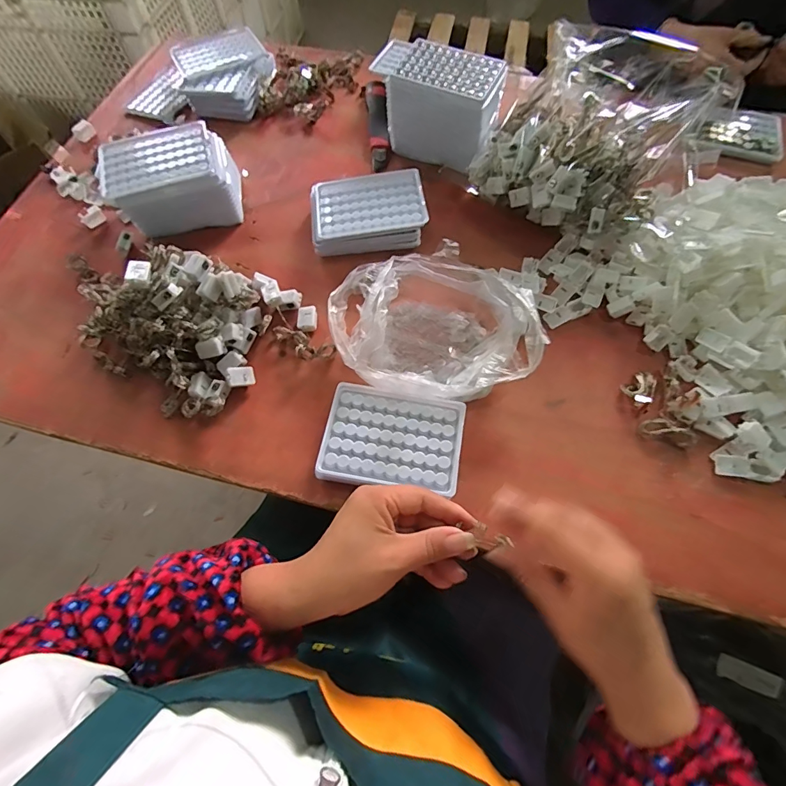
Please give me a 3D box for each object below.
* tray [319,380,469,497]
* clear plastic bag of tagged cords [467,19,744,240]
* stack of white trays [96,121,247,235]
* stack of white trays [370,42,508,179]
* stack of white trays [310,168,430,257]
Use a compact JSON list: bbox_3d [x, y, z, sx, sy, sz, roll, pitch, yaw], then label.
[{"bbox_3d":[0.000,0.047,0.416,0.129,0.022,0.096,10,66,5],"label":"tray"},{"bbox_3d":[0.226,-0.285,0.485,0.233,0.157,0.163,34,70,15],"label":"clear plastic bag of tagged cords"},{"bbox_3d":[-0.273,-0.264,0.534,0.145,0.074,0.101,-12,66,-5],"label":"stack of white trays"},{"bbox_3d":[0.067,-0.374,0.562,0.141,0.103,0.096,22,67,11],"label":"stack of white trays"},{"bbox_3d":[-0.031,-0.221,0.528,0.138,0.044,0.099,-5,65,-2],"label":"stack of white trays"}]

